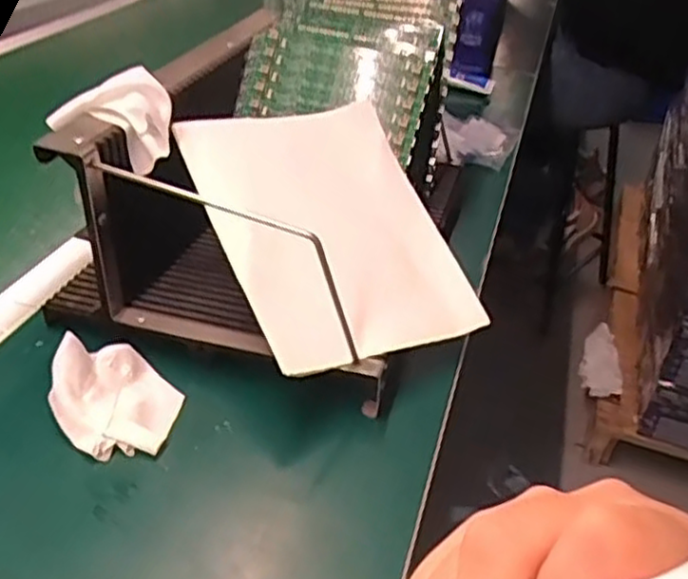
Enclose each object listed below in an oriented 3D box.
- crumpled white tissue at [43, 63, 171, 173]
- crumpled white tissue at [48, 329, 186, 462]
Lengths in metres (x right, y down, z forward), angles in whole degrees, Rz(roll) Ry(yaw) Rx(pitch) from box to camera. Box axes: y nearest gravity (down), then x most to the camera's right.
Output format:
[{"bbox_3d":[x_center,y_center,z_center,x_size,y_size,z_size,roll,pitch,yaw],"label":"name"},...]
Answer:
[{"bbox_3d":[-0.173,-0.126,0.539,0.087,0.042,0.078,-5,36,-14],"label":"crumpled white tissue"},{"bbox_3d":[-0.159,0.072,0.507,0.086,0.041,0.091,-7,38,-19],"label":"crumpled white tissue"}]

